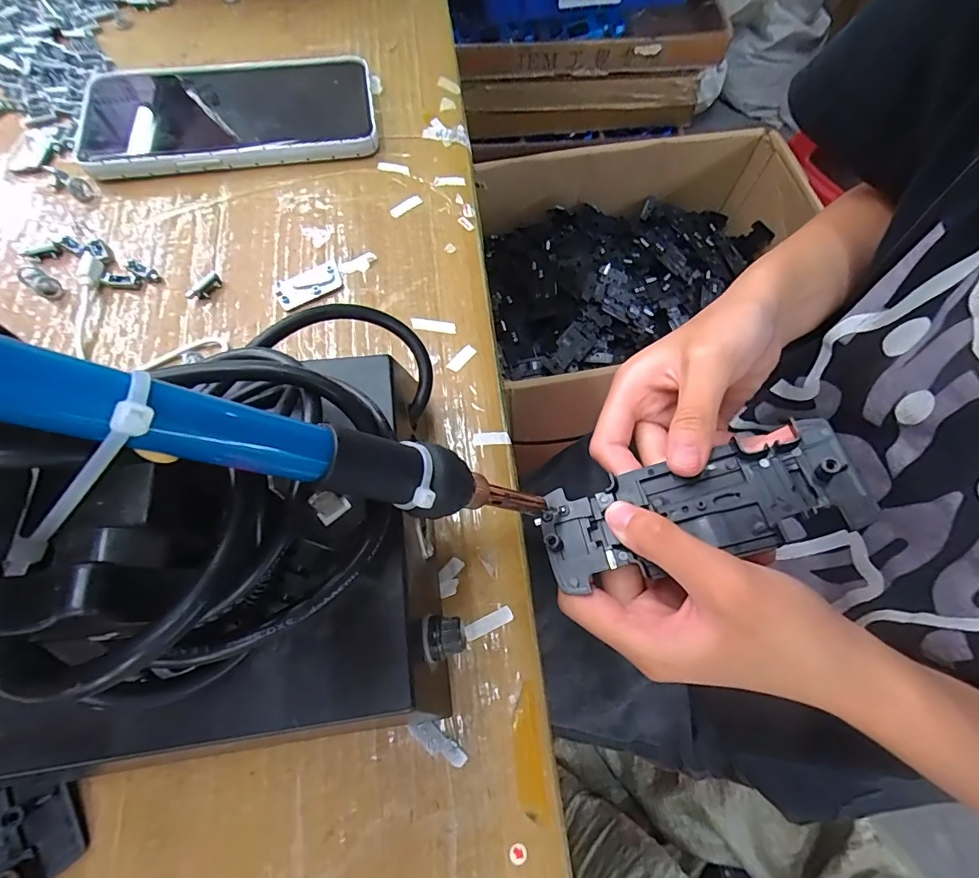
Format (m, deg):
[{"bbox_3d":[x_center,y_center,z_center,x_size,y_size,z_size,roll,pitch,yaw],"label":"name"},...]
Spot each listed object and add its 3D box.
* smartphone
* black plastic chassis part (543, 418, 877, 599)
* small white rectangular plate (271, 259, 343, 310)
[{"bbox_3d":[-0.159,-0.197,0.282,0.174,0.014,0.086,-8,70,-5],"label":"smartphone"},{"bbox_3d":[0.087,0.029,0.200,0.126,0.011,0.045,-16,70,10],"label":"black plastic chassis part"},{"bbox_3d":[-0.094,-0.080,0.245,0.035,0.004,0.017,-31,73,-13],"label":"small white rectangular plate"}]

